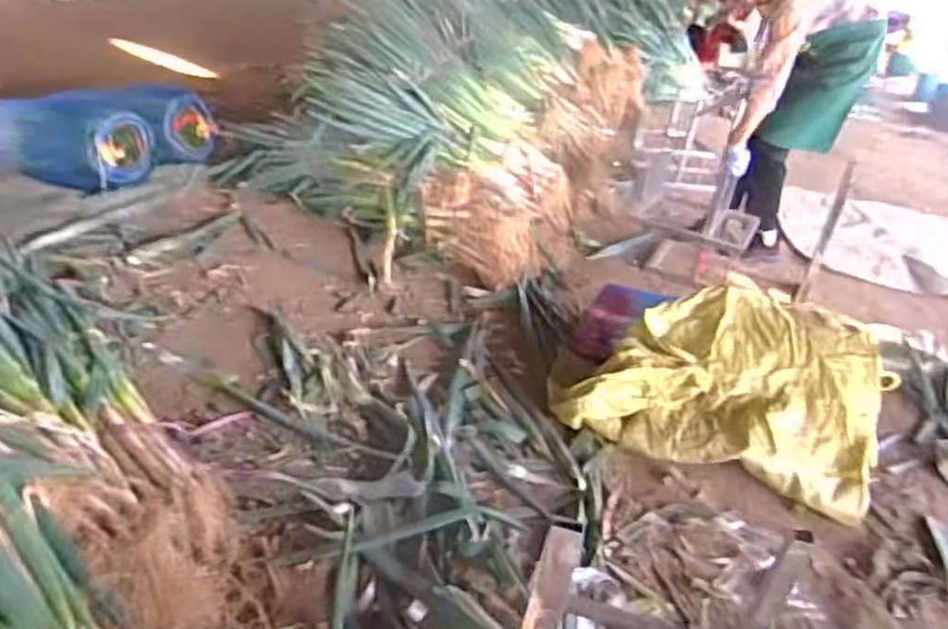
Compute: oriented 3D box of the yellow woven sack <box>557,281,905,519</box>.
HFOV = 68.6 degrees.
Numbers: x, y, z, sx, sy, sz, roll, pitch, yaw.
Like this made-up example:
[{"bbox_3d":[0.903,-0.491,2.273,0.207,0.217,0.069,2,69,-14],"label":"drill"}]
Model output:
[{"bbox_3d":[0.618,0.143,1.753,0.745,0.310,0.451,19,30,18],"label":"yellow woven sack"}]

